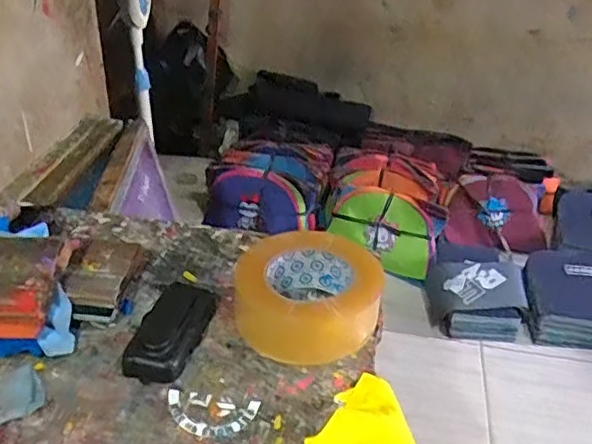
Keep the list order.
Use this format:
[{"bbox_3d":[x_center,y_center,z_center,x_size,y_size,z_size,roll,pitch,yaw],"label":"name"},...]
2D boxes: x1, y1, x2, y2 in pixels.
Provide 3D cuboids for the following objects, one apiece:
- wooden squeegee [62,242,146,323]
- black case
[{"bbox_3d":[-0.185,0.052,0.584,0.055,0.035,0.100,3,33,1],"label":"wooden squeegee"},{"bbox_3d":[-0.109,0.089,0.548,0.056,0.020,0.124,8,34,8],"label":"black case"}]

